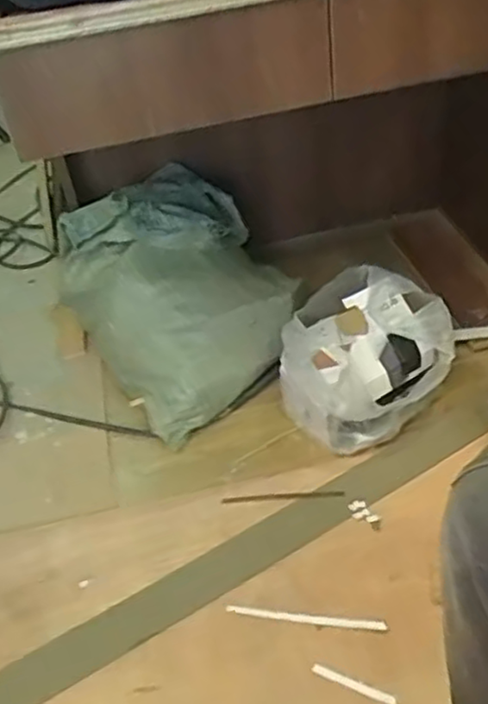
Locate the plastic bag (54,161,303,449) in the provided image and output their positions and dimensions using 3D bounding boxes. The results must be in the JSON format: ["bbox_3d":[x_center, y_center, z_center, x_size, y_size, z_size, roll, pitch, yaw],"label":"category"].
[{"bbox_3d":[-0.136,-0.142,1.495,0.432,0.325,0.440,-30,44,-24],"label":"plastic bag"}]

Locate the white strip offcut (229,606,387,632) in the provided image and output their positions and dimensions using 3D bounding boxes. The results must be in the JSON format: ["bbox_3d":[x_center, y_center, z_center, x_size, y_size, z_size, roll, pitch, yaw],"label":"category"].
[{"bbox_3d":[0.092,0.400,1.038,0.234,0.004,0.014,1,40,12],"label":"white strip offcut"}]

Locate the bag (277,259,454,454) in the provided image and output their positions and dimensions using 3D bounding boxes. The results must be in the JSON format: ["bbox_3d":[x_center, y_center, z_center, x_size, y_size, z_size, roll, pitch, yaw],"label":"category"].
[{"bbox_3d":[0.232,0.026,1.308,0.274,0.242,0.255,-28,43,-23],"label":"bag"}]

